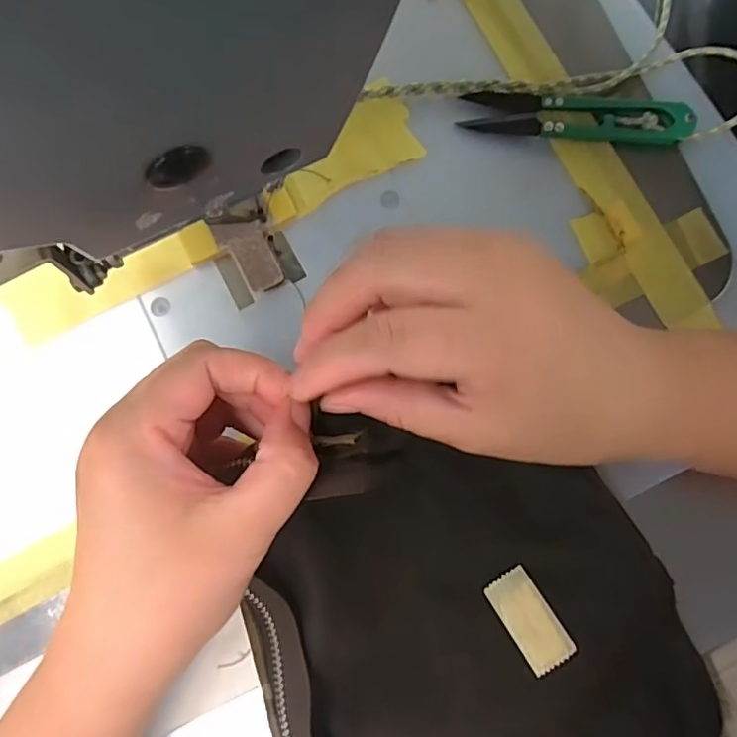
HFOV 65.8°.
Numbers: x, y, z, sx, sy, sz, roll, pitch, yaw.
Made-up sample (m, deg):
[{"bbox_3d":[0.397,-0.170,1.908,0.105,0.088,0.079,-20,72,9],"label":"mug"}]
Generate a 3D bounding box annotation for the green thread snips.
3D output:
[{"bbox_3d":[0.098,-0.120,0.267,0.102,0.013,0.021,5,79,0],"label":"green thread snips"}]

